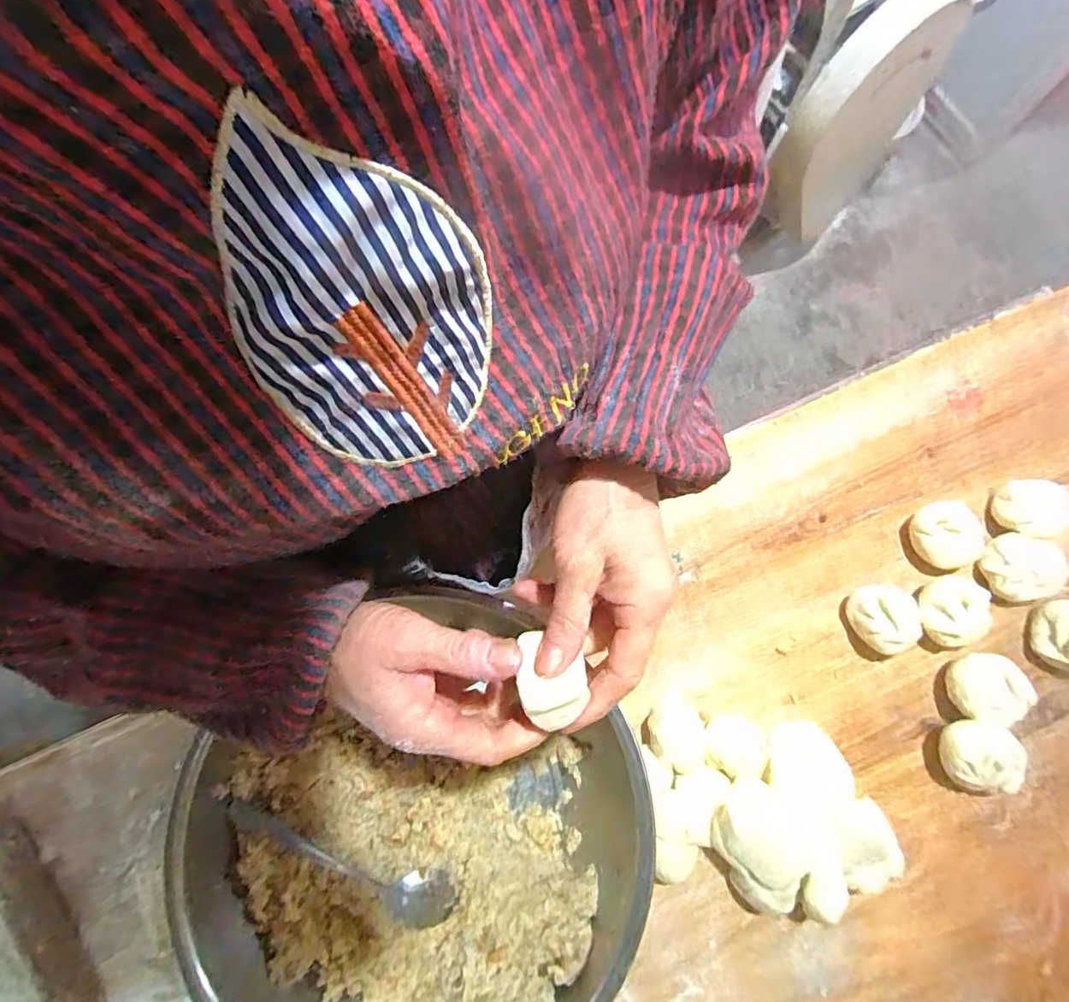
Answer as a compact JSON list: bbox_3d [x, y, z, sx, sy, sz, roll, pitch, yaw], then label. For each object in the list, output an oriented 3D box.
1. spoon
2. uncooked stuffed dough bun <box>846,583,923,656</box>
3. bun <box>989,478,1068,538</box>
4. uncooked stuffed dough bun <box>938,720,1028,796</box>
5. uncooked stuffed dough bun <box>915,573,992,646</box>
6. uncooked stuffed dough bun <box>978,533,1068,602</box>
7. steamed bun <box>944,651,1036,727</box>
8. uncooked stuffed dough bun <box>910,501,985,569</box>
[{"bbox_3d":[-0.129,0.236,0.343,0.157,0.012,0.033,17,77,5],"label":"spoon"},{"bbox_3d":[0.274,0.091,0.414,0.049,0.032,0.052,-8,76,-1],"label":"uncooked stuffed dough bun"},{"bbox_3d":[0.400,0.006,0.432,0.047,0.035,0.048,-9,76,-1],"label":"bun"},{"bbox_3d":[0.319,0.184,0.384,0.049,0.039,0.050,8,77,3],"label":"uncooked stuffed dough bun"},{"bbox_3d":[0.320,0.085,0.413,0.050,0.036,0.051,-4,76,0],"label":"uncooked stuffed dough bun"},{"bbox_3d":[0.381,0.054,0.420,0.048,0.037,0.052,21,78,6],"label":"uncooked stuffed dough bun"},{"bbox_3d":[0.336,0.139,0.396,0.046,0.037,0.048,0,76,1],"label":"steamed bun"},{"bbox_3d":[0.329,0.028,0.428,0.041,0.040,0.050,-10,76,-1],"label":"uncooked stuffed dough bun"}]

